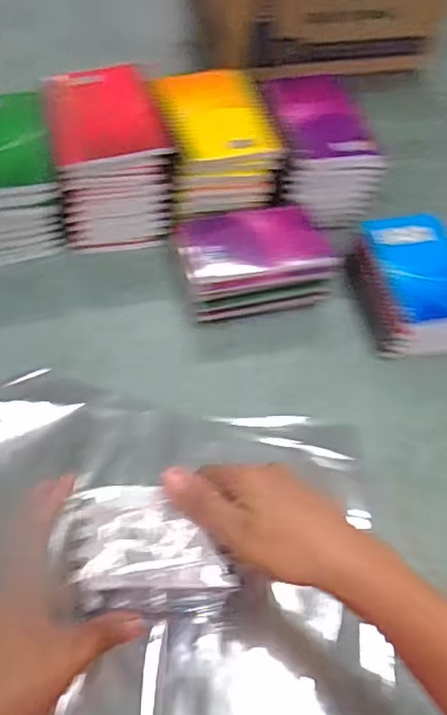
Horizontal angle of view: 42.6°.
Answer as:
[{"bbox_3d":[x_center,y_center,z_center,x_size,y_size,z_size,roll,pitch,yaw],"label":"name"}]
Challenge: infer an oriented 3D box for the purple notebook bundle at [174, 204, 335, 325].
[{"bbox_3d":[0.030,-0.097,0.576,0.141,0.069,0.099,-9,62,-11],"label":"purple notebook bundle"}]

